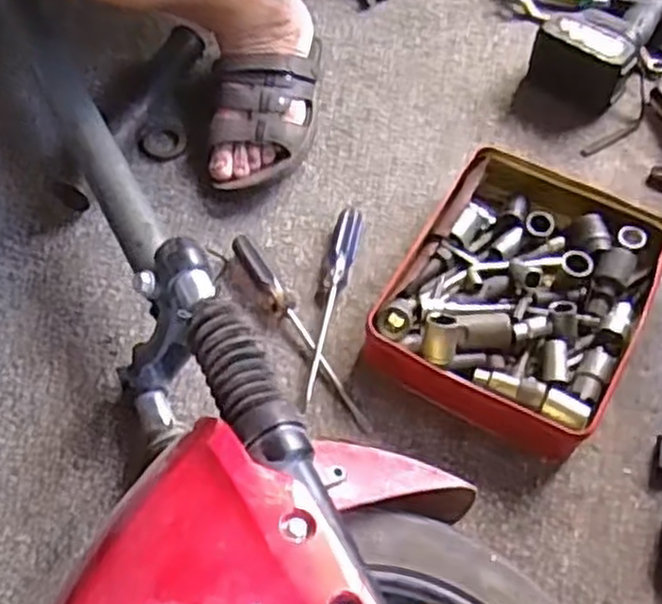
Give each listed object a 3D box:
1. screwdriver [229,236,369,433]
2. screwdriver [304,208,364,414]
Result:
[{"bbox_3d":[-0.030,0.025,0.747,0.024,0.029,0.231,-27,64,-18],"label":"screwdriver"},{"bbox_3d":[0.002,-0.005,0.753,0.028,0.031,0.226,10,59,3],"label":"screwdriver"}]

